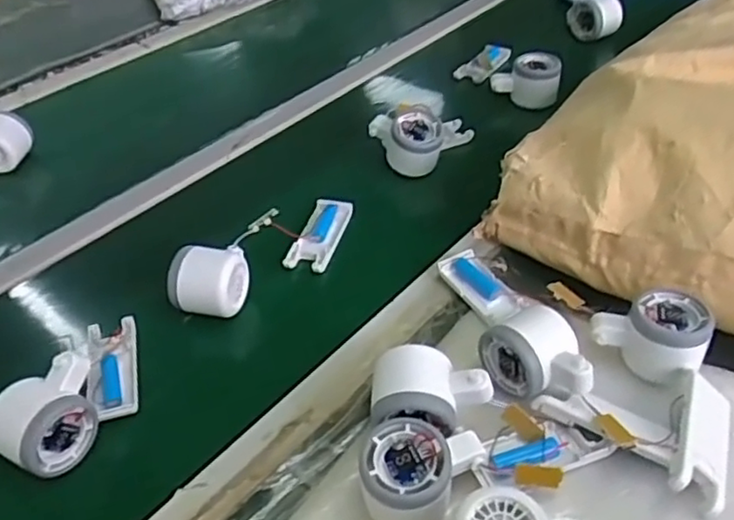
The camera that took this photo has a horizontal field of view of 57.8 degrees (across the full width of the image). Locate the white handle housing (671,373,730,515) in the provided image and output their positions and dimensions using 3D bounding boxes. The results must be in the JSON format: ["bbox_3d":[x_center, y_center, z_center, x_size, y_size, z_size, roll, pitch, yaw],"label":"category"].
[{"bbox_3d":[0.235,0.125,0.465,0.040,0.017,0.098,34,50,-1],"label":"white handle housing"}]

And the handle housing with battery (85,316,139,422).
[{"bbox_3d":[-0.211,0.088,0.550,0.038,0.025,0.103,-13,42,-10],"label":"handle housing with battery"}]

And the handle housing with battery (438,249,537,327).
[{"bbox_3d":[0.102,0.024,0.594,0.041,0.016,0.087,-24,45,-21],"label":"handle housing with battery"}]

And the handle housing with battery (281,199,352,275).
[{"bbox_3d":[-0.047,-0.027,0.675,0.041,0.010,0.102,8,43,14],"label":"handle housing with battery"}]

